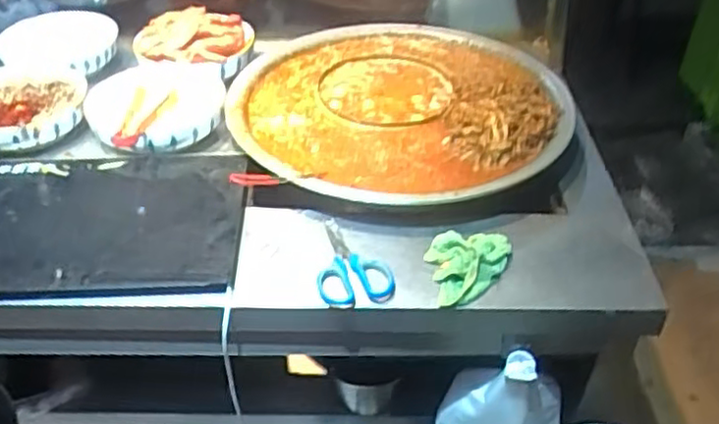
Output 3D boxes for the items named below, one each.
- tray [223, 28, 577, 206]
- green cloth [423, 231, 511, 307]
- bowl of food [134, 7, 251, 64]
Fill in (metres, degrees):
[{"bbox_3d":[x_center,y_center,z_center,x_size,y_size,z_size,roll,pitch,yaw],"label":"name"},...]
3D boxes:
[{"bbox_3d":[0.083,-0.188,1.237,0.593,0.063,0.578,-12,40,-14],"label":"tray"},{"bbox_3d":[0.156,0.070,0.942,0.118,0.032,0.114,-7,39,-7],"label":"green cloth"},{"bbox_3d":[-0.321,-0.348,1.342,0.224,0.052,0.183,-12,40,-13],"label":"bowl of food"}]

